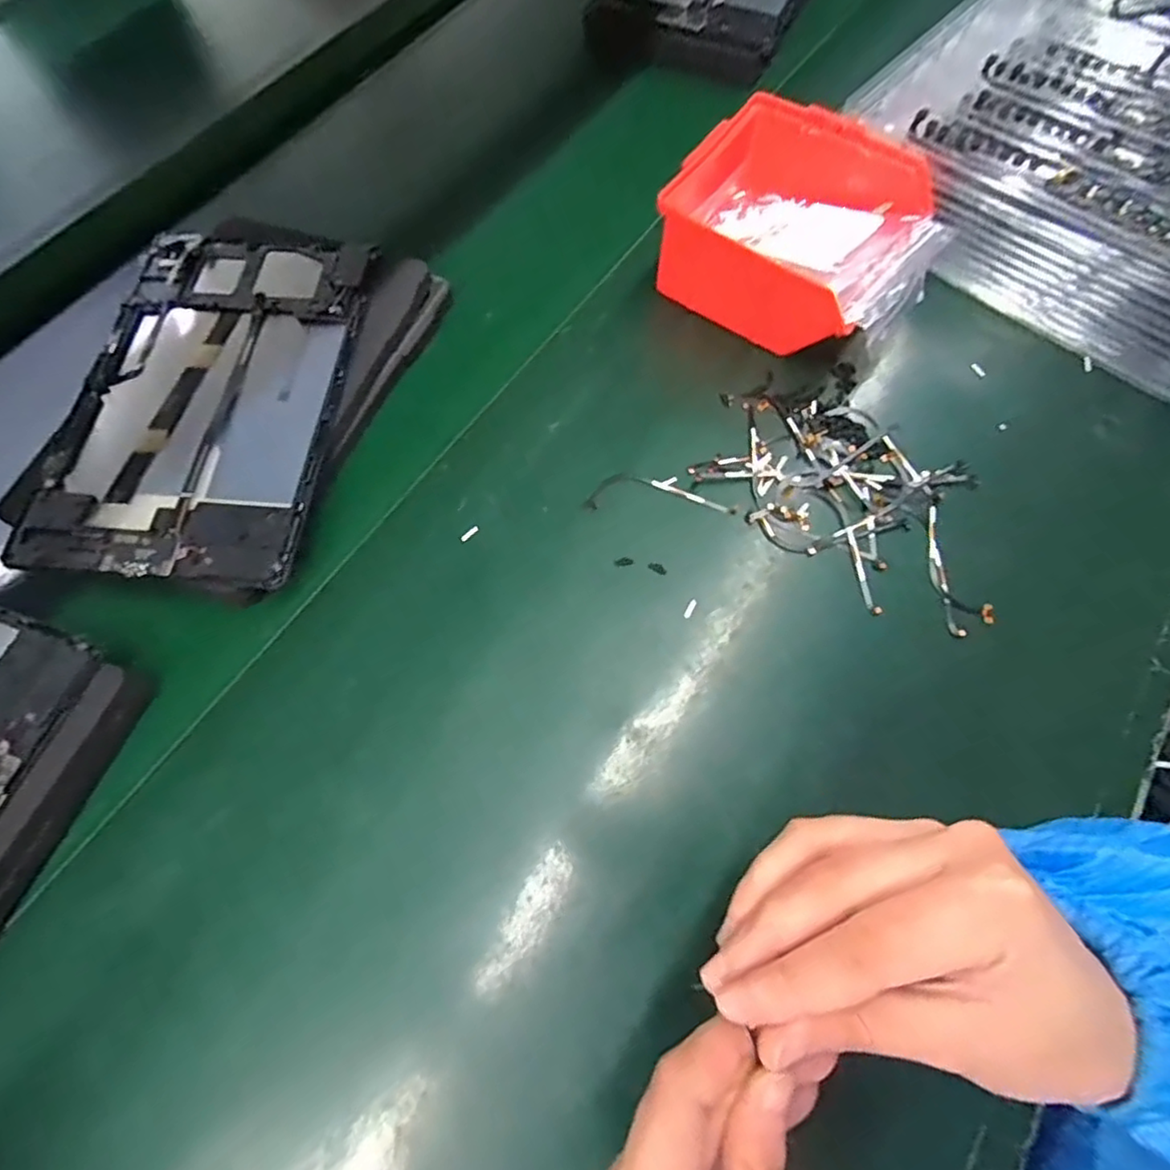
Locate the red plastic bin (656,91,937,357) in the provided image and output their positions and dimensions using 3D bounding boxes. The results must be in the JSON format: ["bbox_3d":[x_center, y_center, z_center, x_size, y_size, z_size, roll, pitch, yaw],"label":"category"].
[{"bbox_3d":[0.133,-0.225,0.399,0.138,0.067,0.131,31,71,12],"label":"red plastic bin"}]

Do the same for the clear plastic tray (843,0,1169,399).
[{"bbox_3d":[0.336,-0.281,0.423,0.208,0.080,0.288,-42,73,-15],"label":"clear plastic tray"}]

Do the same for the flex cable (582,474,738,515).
[{"bbox_3d":[0.044,-0.053,0.361,0.086,0.004,0.022,3,67,2],"label":"flex cable"}]

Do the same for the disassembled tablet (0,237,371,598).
[{"bbox_3d":[-0.217,-0.114,0.369,0.146,0.007,0.236,5,68,2],"label":"disassembled tablet"}]

